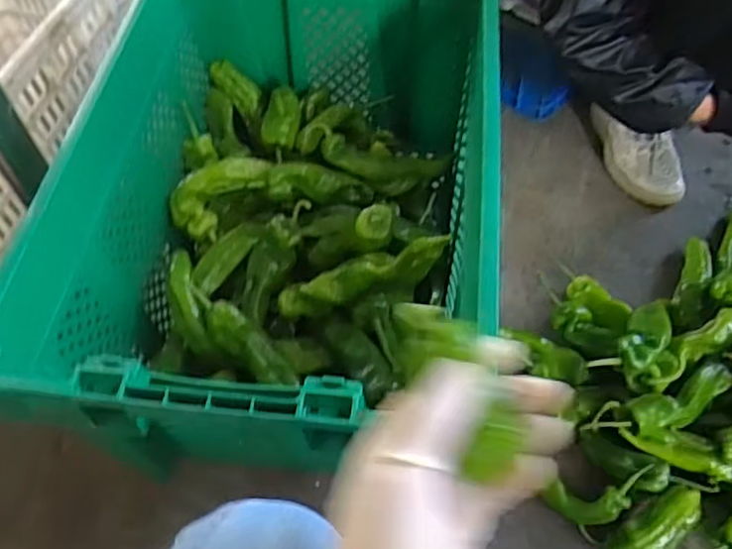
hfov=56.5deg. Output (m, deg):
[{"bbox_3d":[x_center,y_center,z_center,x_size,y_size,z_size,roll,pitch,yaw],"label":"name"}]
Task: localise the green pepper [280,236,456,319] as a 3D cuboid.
[{"bbox_3d":[-0.004,0.003,0.697,0.194,0.028,0.038,-20,52,26],"label":"green pepper"}]

